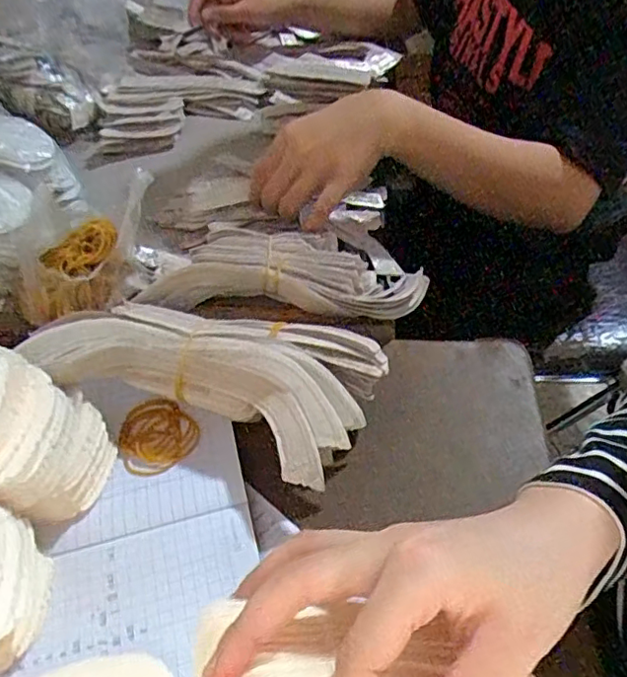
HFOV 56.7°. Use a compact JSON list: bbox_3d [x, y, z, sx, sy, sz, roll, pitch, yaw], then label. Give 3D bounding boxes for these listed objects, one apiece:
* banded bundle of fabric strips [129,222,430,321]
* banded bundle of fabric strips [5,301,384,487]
[{"bbox_3d":[-0.022,-0.064,0.515,0.227,0.052,0.097,-4,47,2],"label":"banded bundle of fabric strips"},{"bbox_3d":[-0.071,0.023,0.430,0.223,0.089,0.125,12,50,16],"label":"banded bundle of fabric strips"}]

